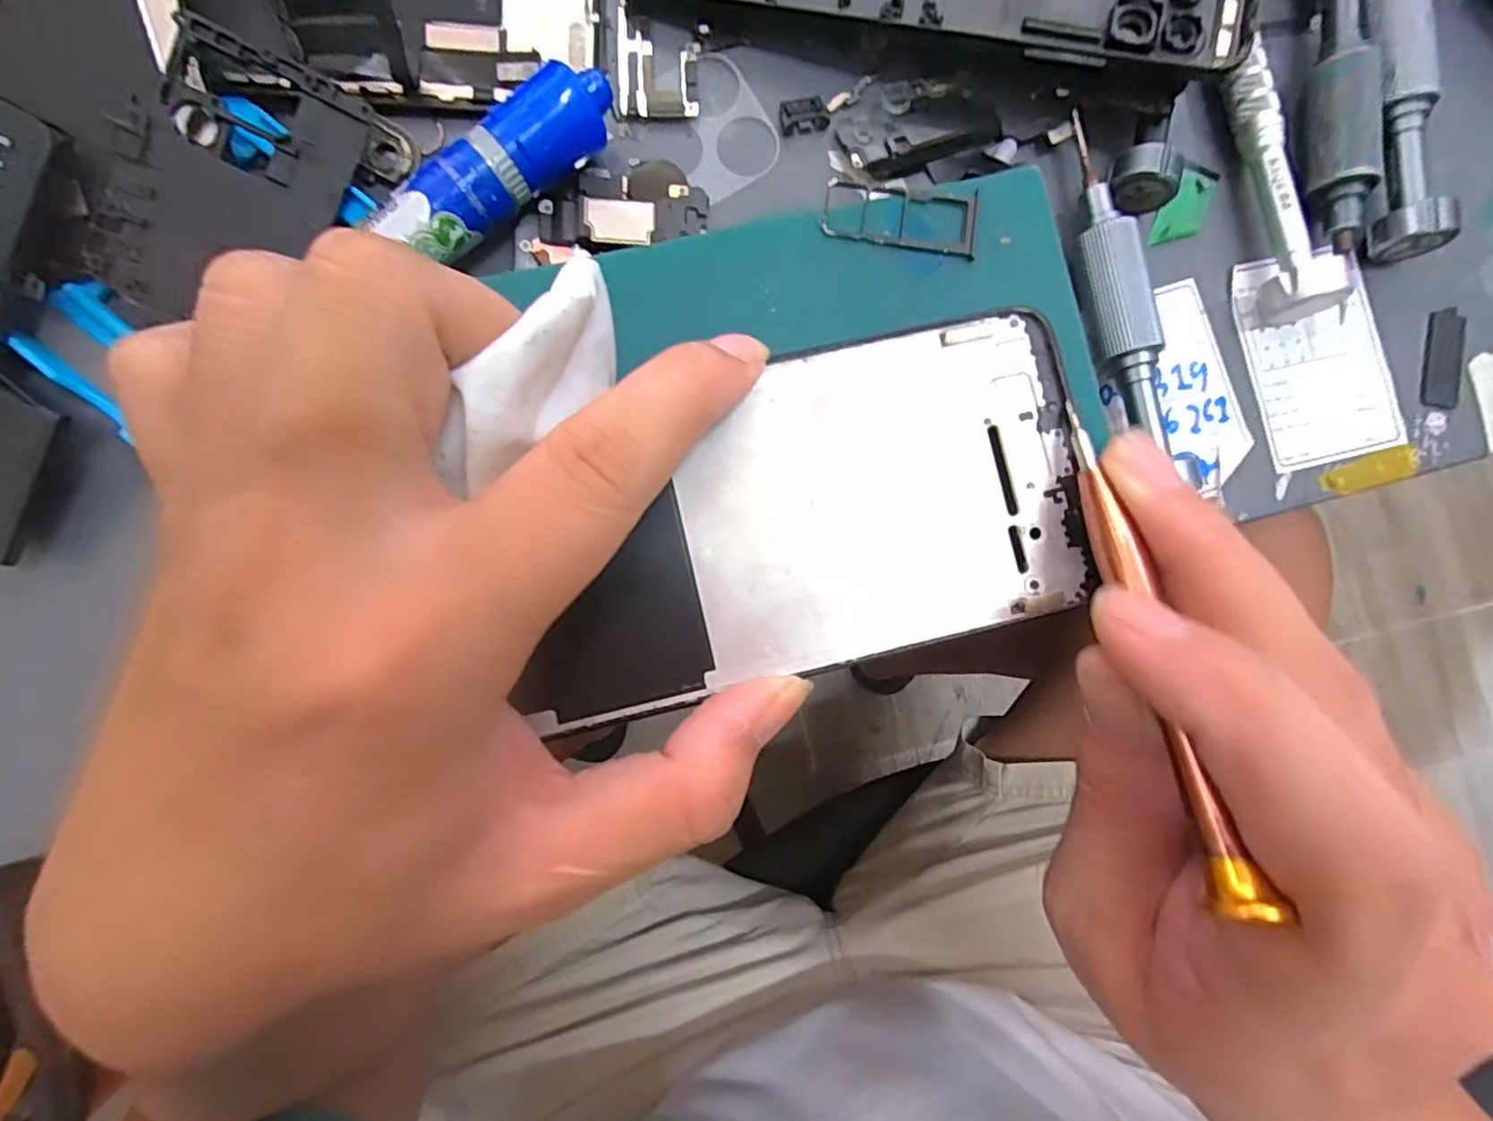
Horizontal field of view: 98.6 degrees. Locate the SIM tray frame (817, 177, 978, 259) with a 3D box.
[{"bbox_3d":[0.039,-0.086,0.159,0.039,0.004,0.017,6,86,-3],"label":"SIM tray frame"}]

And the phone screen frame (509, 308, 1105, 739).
[{"bbox_3d":[0.015,-0.011,0.150,0.131,0.004,0.072,-13,87,-4],"label":"phone screen frame"}]

